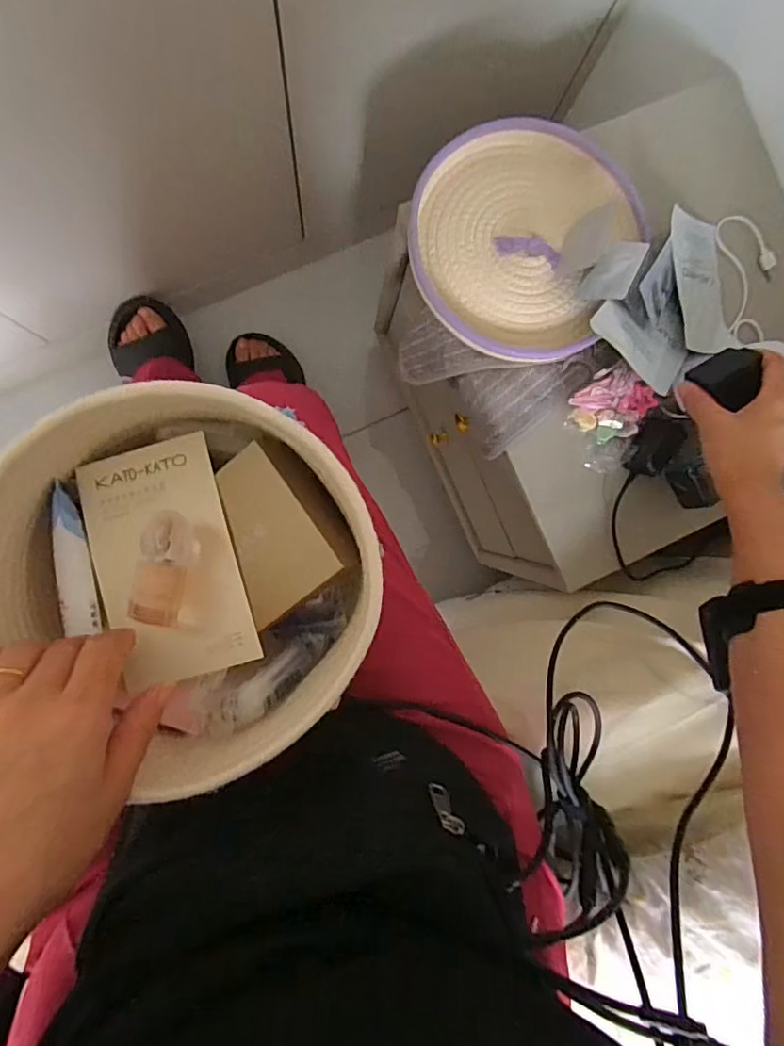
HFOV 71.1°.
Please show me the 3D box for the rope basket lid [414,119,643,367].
[{"bbox_3d":[0.120,-0.268,0.506,0.195,0.019,0.210,0,92,-6],"label":"rope basket lid"}]

